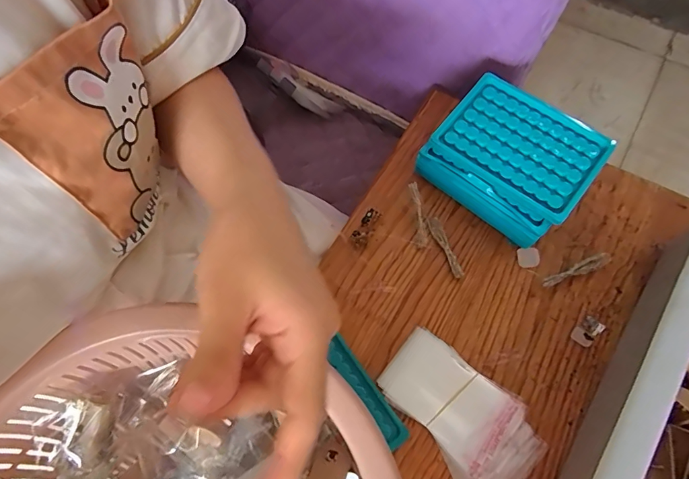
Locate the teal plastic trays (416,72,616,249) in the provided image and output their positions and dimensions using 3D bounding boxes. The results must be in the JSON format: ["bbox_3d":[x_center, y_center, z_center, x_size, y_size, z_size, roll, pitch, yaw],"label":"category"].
[{"bbox_3d":[0.153,-0.073,0.395,0.132,0.059,0.105,37,75,15],"label":"teal plastic trays"}]

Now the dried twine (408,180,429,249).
[{"bbox_3d":[0.069,-0.023,0.392,0.012,0.007,0.060,-10,96,-2],"label":"dried twine"}]

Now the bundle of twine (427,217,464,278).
[{"bbox_3d":[0.093,0.008,0.392,0.013,0.010,0.061,-17,69,-4],"label":"bundle of twine"}]

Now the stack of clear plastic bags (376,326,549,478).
[{"bbox_3d":[0.091,0.146,0.338,0.136,0.012,0.084,39,75,15],"label":"stack of clear plastic bags"}]

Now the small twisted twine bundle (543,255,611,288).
[{"bbox_3d":[0.211,0.028,0.378,0.067,0.013,0.010,-21,70,-6],"label":"small twisted twine bundle"}]

